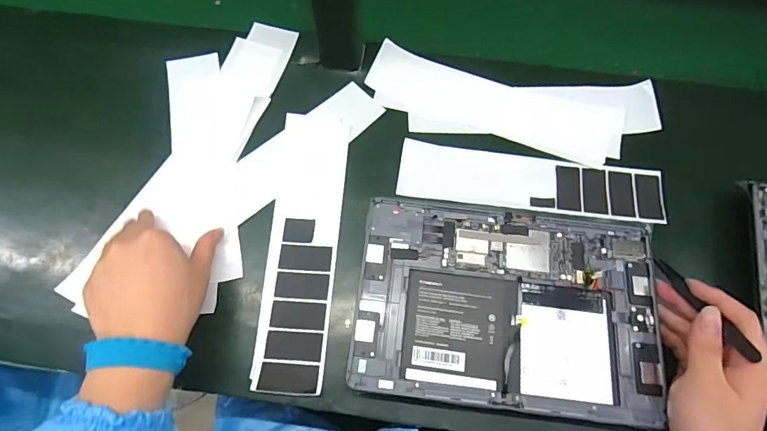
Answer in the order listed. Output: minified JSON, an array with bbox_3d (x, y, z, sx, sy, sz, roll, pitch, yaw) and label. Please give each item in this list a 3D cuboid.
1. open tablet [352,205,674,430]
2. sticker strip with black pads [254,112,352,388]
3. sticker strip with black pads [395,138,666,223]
[{"bbox_3d":[0.106,0.074,0.361,0.252,0.007,0.166,7,69,2],"label":"open tablet"},{"bbox_3d":[-0.075,0.022,0.402,0.066,0.008,0.270,2,70,1],"label":"sticker strip with black pads"},{"bbox_3d":[0.152,-0.035,0.434,0.264,0.011,0.059,8,70,4],"label":"sticker strip with black pads"}]

